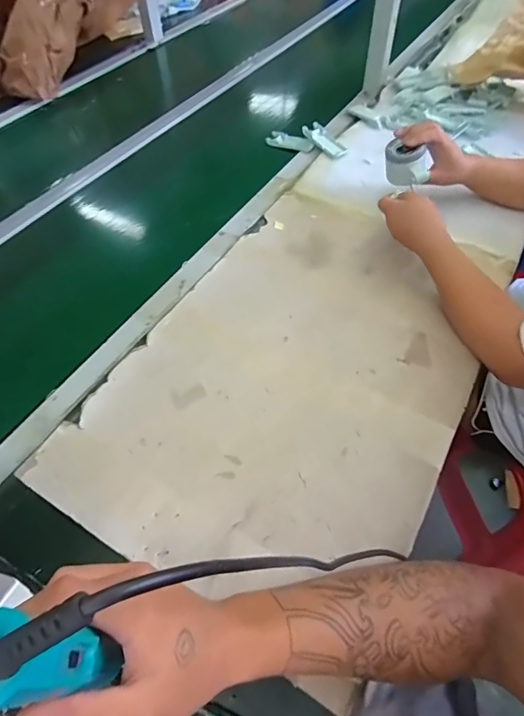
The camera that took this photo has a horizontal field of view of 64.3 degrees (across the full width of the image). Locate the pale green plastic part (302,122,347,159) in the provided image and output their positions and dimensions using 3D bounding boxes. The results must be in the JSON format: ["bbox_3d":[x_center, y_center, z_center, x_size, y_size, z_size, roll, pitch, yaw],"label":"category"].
[{"bbox_3d":[0.127,-0.436,0.837,0.045,0.019,0.108,-28,58,-17],"label":"pale green plastic part"}]

